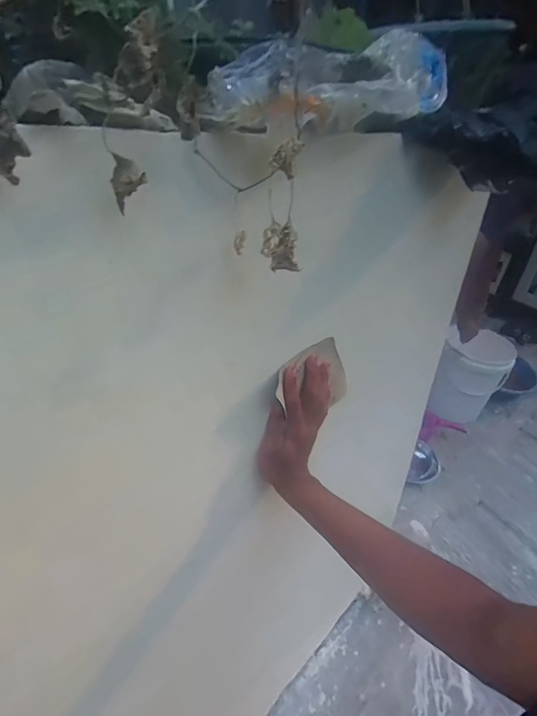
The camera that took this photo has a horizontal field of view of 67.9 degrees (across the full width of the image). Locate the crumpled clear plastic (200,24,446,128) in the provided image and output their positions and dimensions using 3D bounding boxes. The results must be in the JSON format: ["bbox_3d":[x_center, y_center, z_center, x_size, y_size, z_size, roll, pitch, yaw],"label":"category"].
[{"bbox_3d":[0.065,-0.226,0.323,0.241,0.075,0.073,-23,40,-35],"label":"crumpled clear plastic"}]

